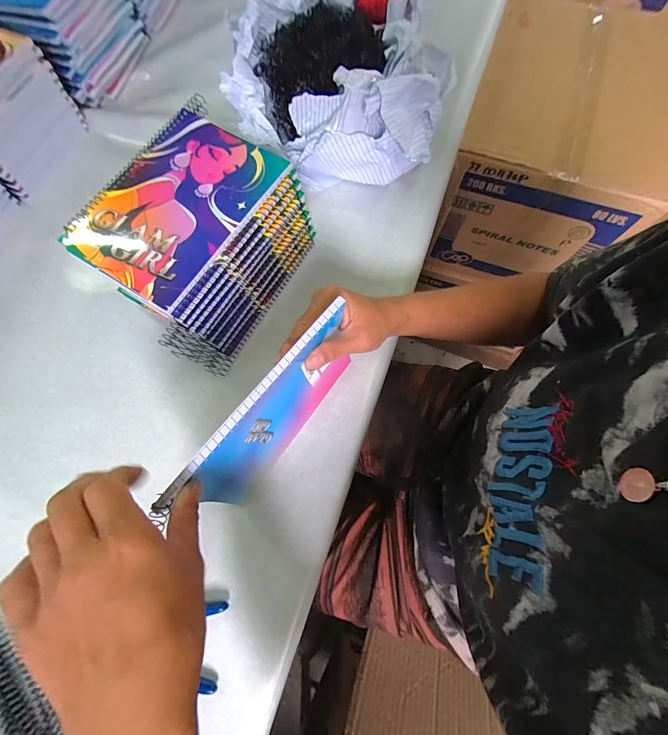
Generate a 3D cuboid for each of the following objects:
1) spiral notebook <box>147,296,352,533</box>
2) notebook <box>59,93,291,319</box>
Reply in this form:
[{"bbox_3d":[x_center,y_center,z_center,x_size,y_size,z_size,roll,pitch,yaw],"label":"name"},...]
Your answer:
[{"bbox_3d":[-0.050,0.047,0.297,0.021,0.139,0.186,39,78,12],"label":"spiral notebook"},{"bbox_3d":[-0.157,-0.172,0.331,0.147,0.006,0.209,31,76,10],"label":"notebook"}]

